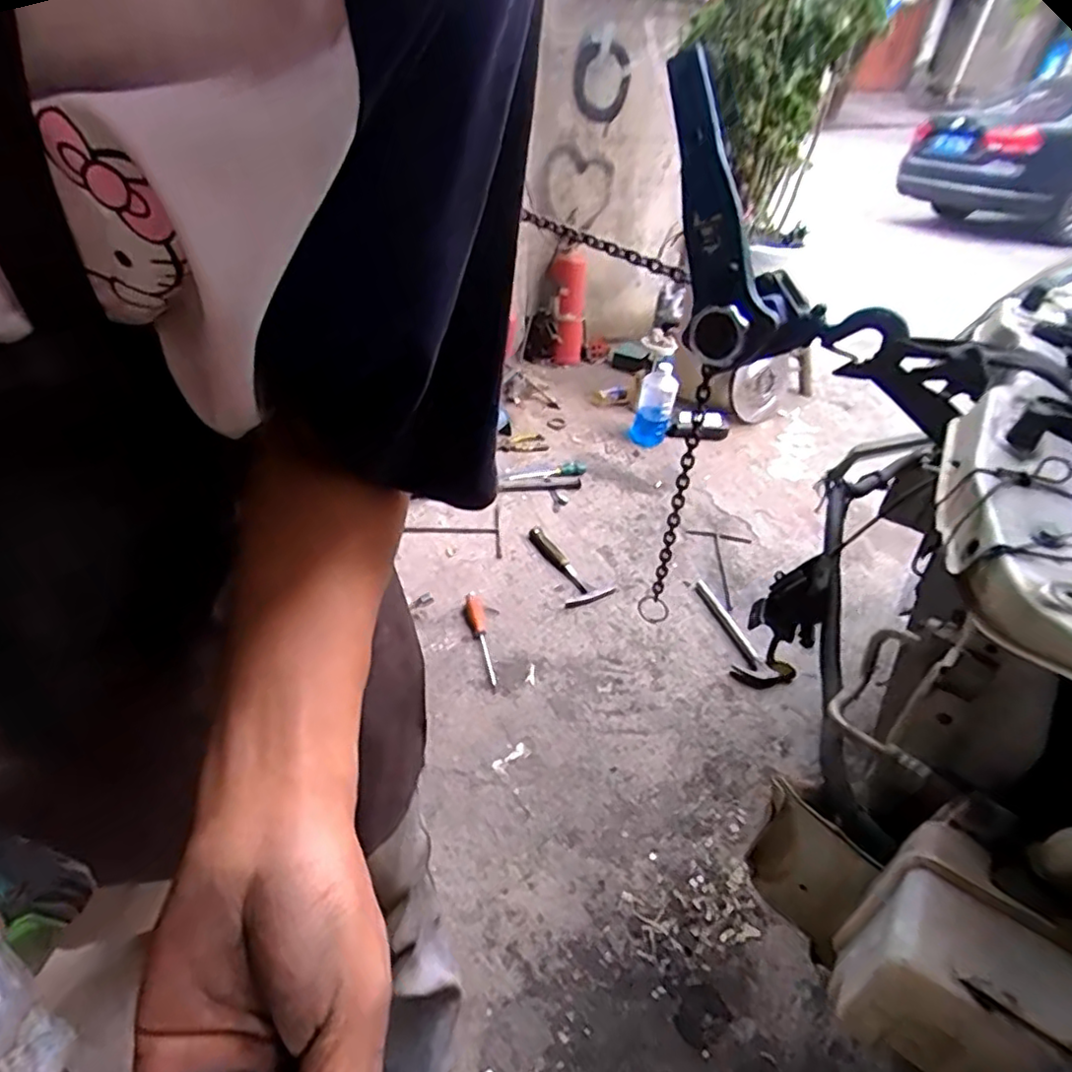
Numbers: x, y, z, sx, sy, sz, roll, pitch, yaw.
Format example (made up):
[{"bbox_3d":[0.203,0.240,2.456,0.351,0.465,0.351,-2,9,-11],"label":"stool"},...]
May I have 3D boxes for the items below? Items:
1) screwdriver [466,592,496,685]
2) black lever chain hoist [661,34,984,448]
[{"bbox_3d":[-0.125,0.224,1.446,0.043,0.030,0.278,-6,37,-12],"label":"screwdriver"},{"bbox_3d":[0.261,-0.279,0.718,0.442,0.210,0.096,43,42,-3],"label":"black lever chain hoist"}]

